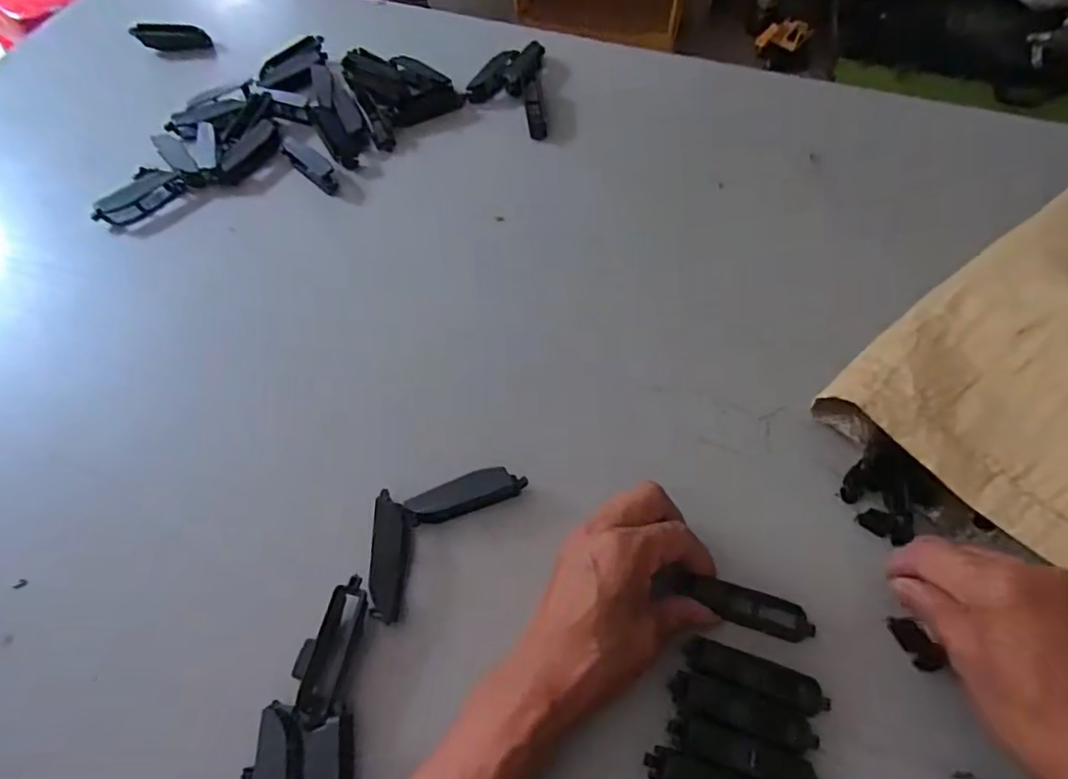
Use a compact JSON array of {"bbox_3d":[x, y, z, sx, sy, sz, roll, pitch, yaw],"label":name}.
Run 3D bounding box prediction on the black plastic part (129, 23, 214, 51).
[{"bbox_3d":[-0.369,-0.361,0.603,0.077,0.018,0.020,1,61,3],"label":"black plastic part"}]

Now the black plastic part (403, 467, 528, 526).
[{"bbox_3d":[-0.042,0.064,0.362,0.071,0.017,0.018,-18,62,-8],"label":"black plastic part"}]

